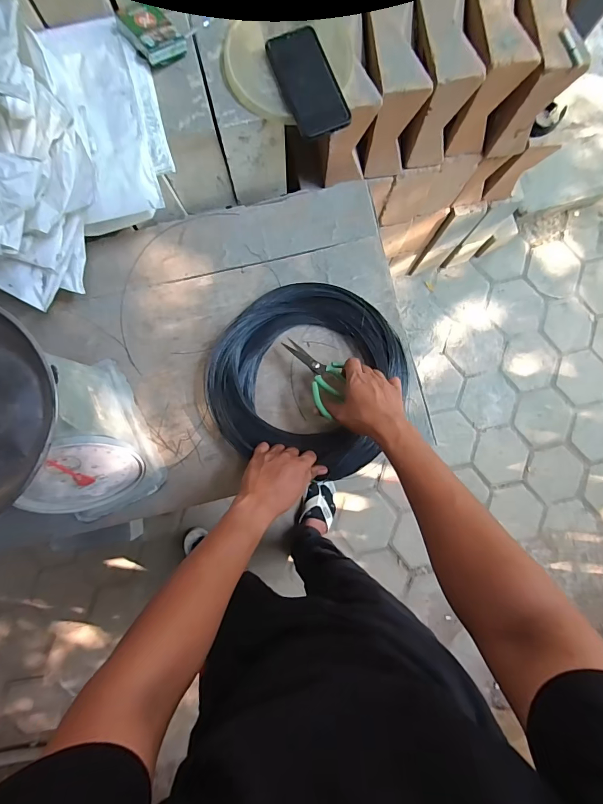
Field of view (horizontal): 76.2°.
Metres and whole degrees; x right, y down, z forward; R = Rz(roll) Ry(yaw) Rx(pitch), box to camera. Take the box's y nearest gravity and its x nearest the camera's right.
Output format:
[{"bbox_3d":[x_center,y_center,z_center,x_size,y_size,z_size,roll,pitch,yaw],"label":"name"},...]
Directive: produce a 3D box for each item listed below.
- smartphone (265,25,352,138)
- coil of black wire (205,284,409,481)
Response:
[{"bbox_3d":[0.009,-0.464,0.556,0.079,0.018,0.153,-21,85,-2],"label":"smartphone"},{"bbox_3d":[0.009,-0.050,0.666,0.319,0.047,0.308,0,85,0],"label":"coil of black wire"}]

